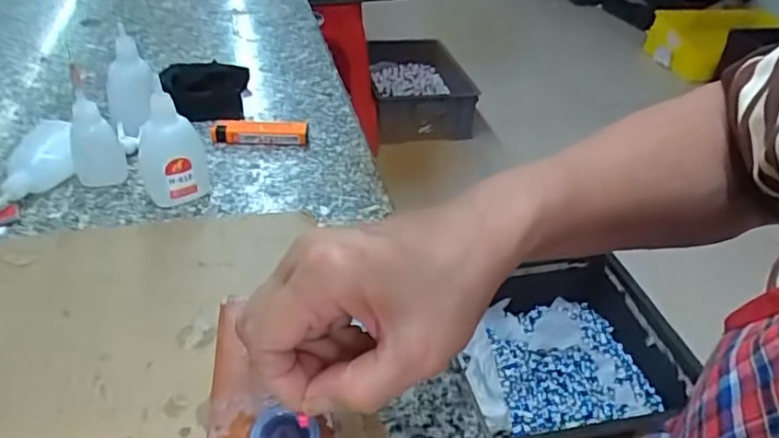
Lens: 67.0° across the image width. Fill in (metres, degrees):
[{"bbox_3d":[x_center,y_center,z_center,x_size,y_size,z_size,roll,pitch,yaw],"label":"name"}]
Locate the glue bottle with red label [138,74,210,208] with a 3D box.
[{"bbox_3d":[-0.154,-0.052,0.417,0.045,0.075,0.040,-8,38,-18],"label":"glue bottle with red label"}]

